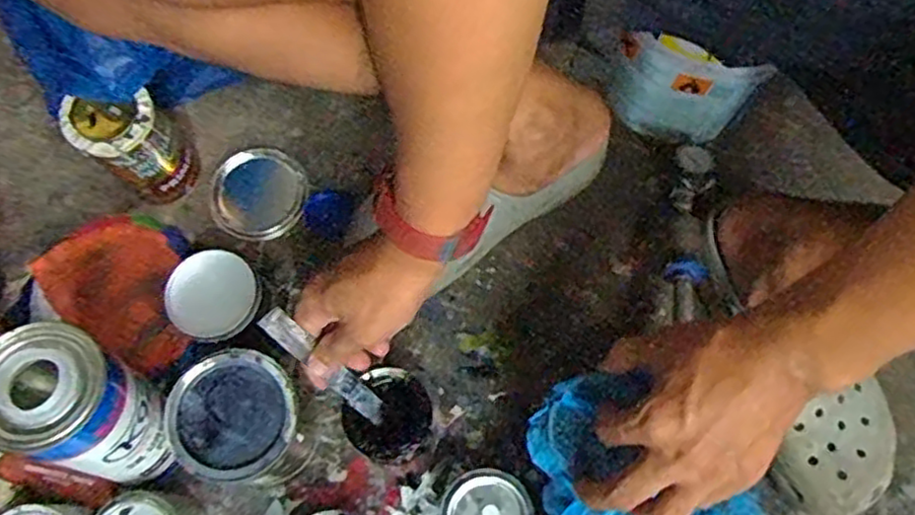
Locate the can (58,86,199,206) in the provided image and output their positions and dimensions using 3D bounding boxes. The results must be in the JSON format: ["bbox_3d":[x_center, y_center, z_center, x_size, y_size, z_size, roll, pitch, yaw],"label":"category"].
[{"bbox_3d":[-0.297,-0.103,0.649,0.071,0.136,0.069,0,73,0],"label":"can"}]

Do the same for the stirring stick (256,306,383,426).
[{"bbox_3d":[-0.100,0.086,0.542,0.020,0.152,0.007,-44,41,-8],"label":"stirring stick"}]

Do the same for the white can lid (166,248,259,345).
[{"bbox_3d":[-0.206,0.030,0.589,0.072,0.015,0.074,0,73,0],"label":"white can lid"}]

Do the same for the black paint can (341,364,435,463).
[{"bbox_3d":[-0.058,0.137,0.606,0.066,0.067,0.074,33,75,9],"label":"black paint can"}]

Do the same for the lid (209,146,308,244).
[{"bbox_3d":[-0.199,-0.064,0.701,0.095,0.007,0.092,0,73,0],"label":"lid"}]

